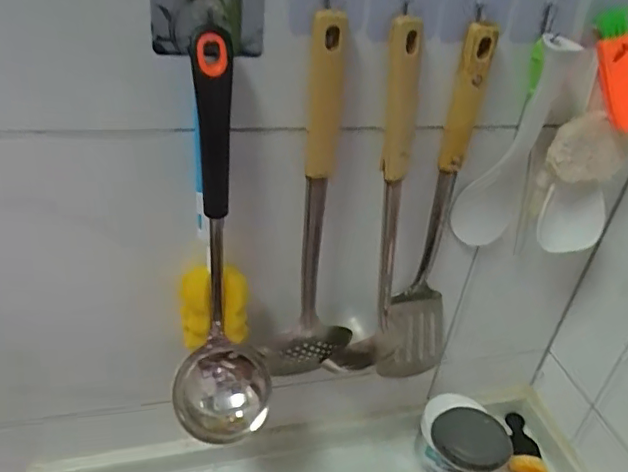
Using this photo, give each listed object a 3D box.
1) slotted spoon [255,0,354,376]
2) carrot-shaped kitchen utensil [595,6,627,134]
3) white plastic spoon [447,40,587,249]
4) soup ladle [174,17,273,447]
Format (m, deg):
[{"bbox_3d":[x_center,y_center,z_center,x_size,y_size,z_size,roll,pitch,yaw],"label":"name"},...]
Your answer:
[{"bbox_3d":[0.004,-0.006,0.461,0.078,0.331,0.058,8,34,2],"label":"slotted spoon"},{"bbox_3d":[0.247,-0.130,0.450,0.026,0.097,0.019,-6,24,36],"label":"carrot-shaped kitchen utensil"},{"bbox_3d":[0.169,-0.071,0.489,0.065,0.196,0.017,-6,36,-17],"label":"white plastic spoon"},{"bbox_3d":[-0.069,0.019,0.426,0.079,0.300,0.111,0,35,-10],"label":"soup ladle"}]

